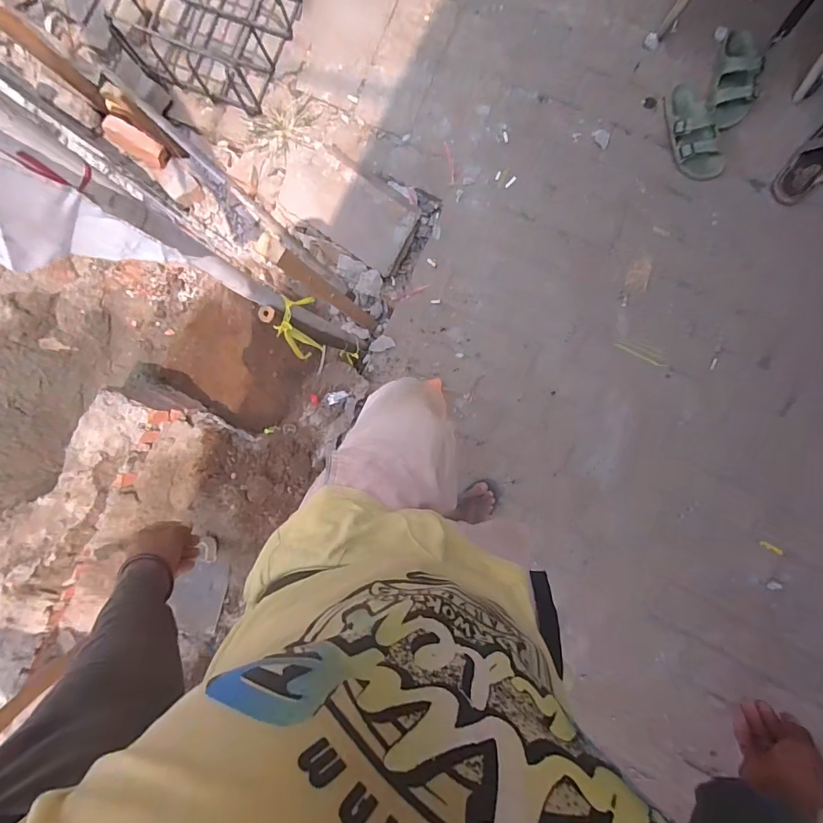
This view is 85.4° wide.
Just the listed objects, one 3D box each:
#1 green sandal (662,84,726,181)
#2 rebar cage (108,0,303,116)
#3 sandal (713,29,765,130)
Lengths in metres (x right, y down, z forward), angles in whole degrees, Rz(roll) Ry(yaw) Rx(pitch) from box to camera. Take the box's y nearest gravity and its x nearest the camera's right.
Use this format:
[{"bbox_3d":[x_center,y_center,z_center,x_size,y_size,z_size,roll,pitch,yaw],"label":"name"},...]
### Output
[{"bbox_3d":[0.721,-0.718,1.148,0.112,0.067,0.247,-17,93,9],"label":"green sandal"},{"bbox_3d":[-0.587,-1.151,1.267,0.463,0.150,0.422,24,98,5],"label":"rebar cage"},{"bbox_3d":[0.820,-0.837,1.115,0.115,0.080,0.235,4,96,8],"label":"sandal"}]

